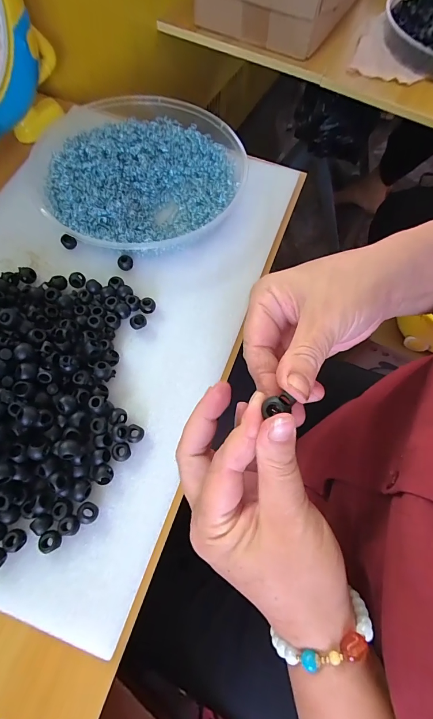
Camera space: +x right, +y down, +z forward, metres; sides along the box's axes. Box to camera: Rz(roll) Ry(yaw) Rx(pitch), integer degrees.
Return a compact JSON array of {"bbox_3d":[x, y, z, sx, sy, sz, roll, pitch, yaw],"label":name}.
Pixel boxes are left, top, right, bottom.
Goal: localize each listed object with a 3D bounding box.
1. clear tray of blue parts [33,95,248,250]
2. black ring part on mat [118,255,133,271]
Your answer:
[{"bbox_3d":[-0.097,-0.228,0.389,0.228,0.033,0.241,-42,76,-17],"label":"clear tray of blue parts"},{"bbox_3d":[-0.098,-0.104,0.357,0.016,0.008,0.015,-12,70,-7],"label":"black ring part on mat"}]

